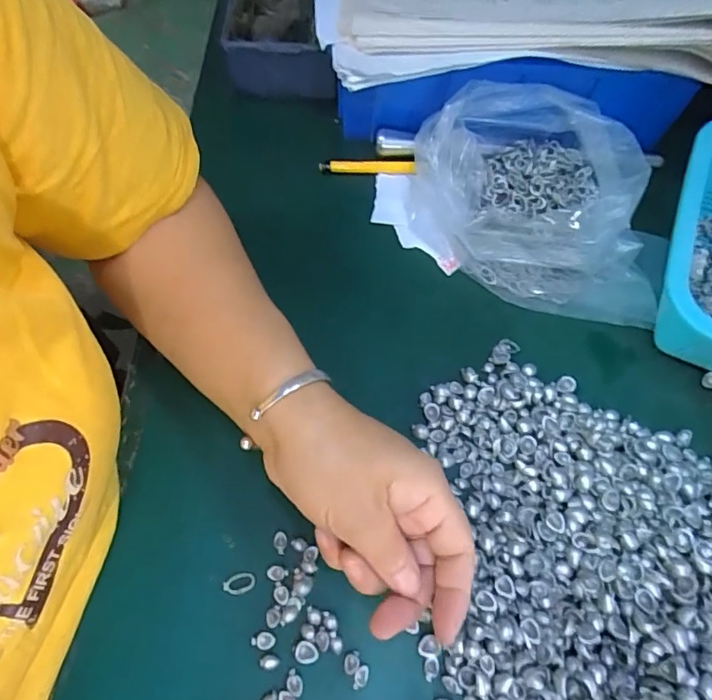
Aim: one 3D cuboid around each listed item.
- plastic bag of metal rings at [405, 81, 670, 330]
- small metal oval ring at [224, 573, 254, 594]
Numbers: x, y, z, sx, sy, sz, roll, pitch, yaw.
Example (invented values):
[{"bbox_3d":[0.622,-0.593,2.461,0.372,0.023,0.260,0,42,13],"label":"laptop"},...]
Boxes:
[{"bbox_3d":[0.135,-0.110,0.370,0.190,0.070,0.137,11,64,4],"label":"plastic bag of metal rings"},{"bbox_3d":[-0.065,0.130,0.285,0.018,0.004,0.010,-18,65,-9],"label":"small metal oval ring"}]

